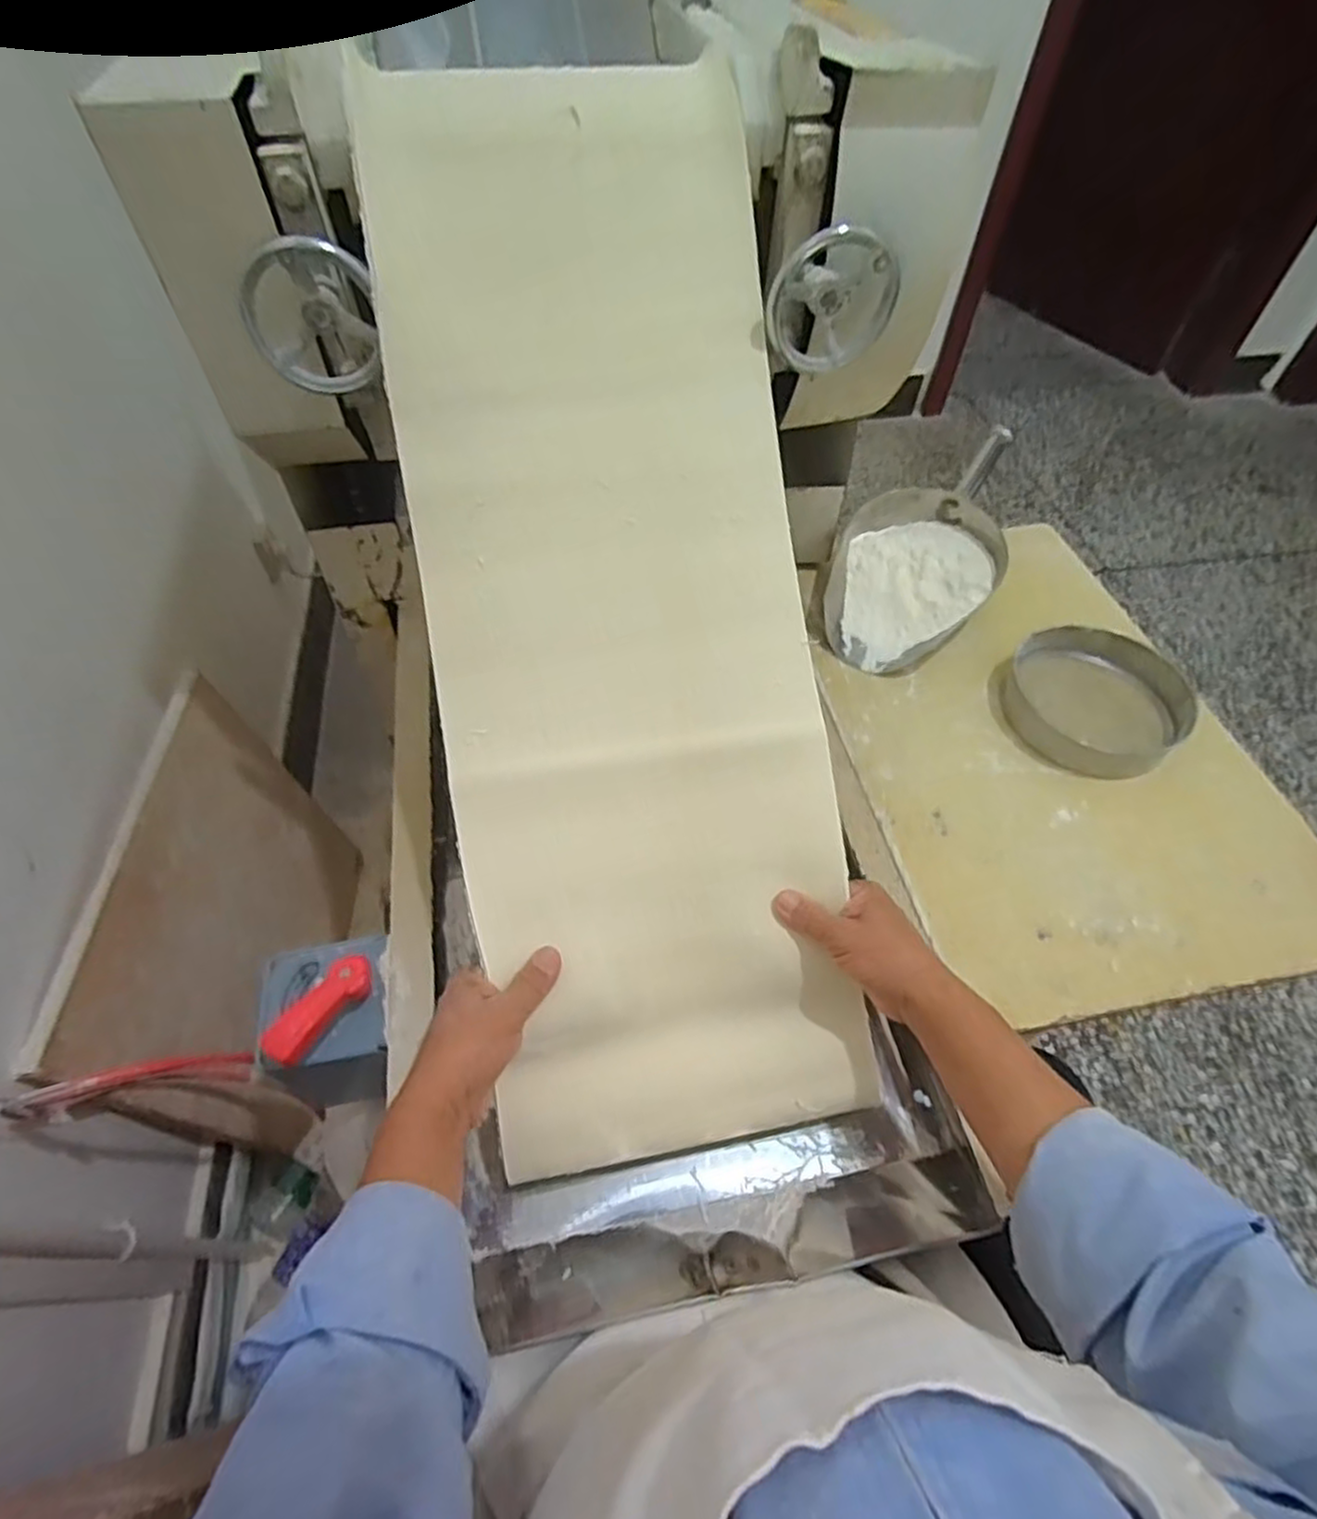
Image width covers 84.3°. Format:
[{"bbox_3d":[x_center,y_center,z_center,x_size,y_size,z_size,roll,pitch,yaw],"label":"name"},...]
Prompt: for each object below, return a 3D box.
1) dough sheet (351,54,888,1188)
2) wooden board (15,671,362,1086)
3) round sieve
[{"bbox_3d":[-0.024,-0.094,0.506,0.266,0.043,0.726,-9,91,-9],"label":"dough sheet"},{"bbox_3d":[-0.521,0.193,0.923,0.027,0.449,0.460,-8,54,2],"label":"wooden board"},{"bbox_3d":[0.436,-0.060,0.734,0.150,0.052,0.163,1,53,-1],"label":"round sieve"}]

